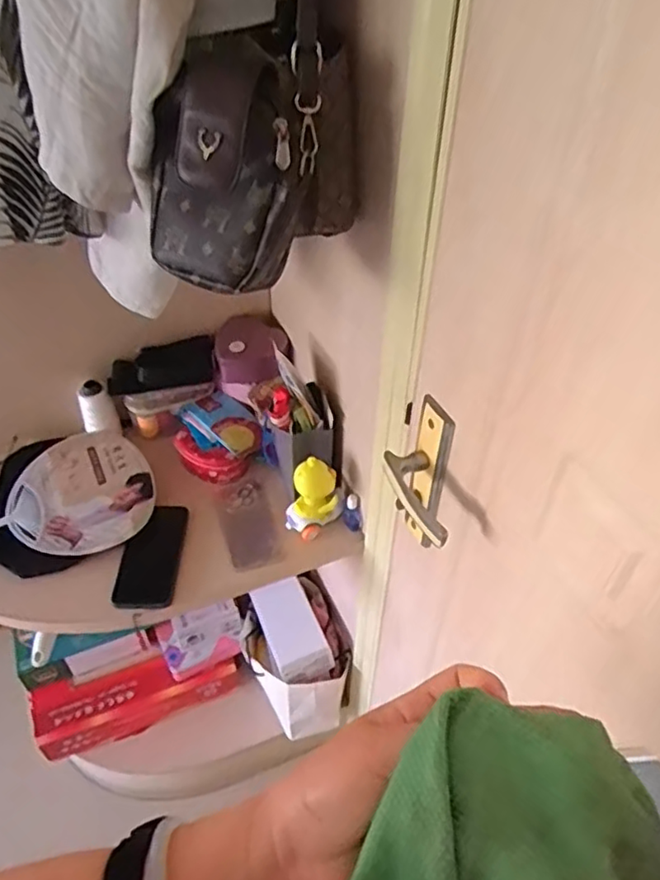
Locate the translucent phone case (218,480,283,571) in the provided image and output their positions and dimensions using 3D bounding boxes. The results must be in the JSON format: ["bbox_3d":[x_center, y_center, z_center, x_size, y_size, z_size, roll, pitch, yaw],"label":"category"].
[{"bbox_3d":[-0.116,0.119,0.910,0.076,0.017,0.152,-11,45,-12],"label":"translucent phone case"}]

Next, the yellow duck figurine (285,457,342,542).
[{"bbox_3d":[-0.023,0.077,0.874,0.047,0.119,0.075,34,52,30],"label":"yellow duck figurine"}]

